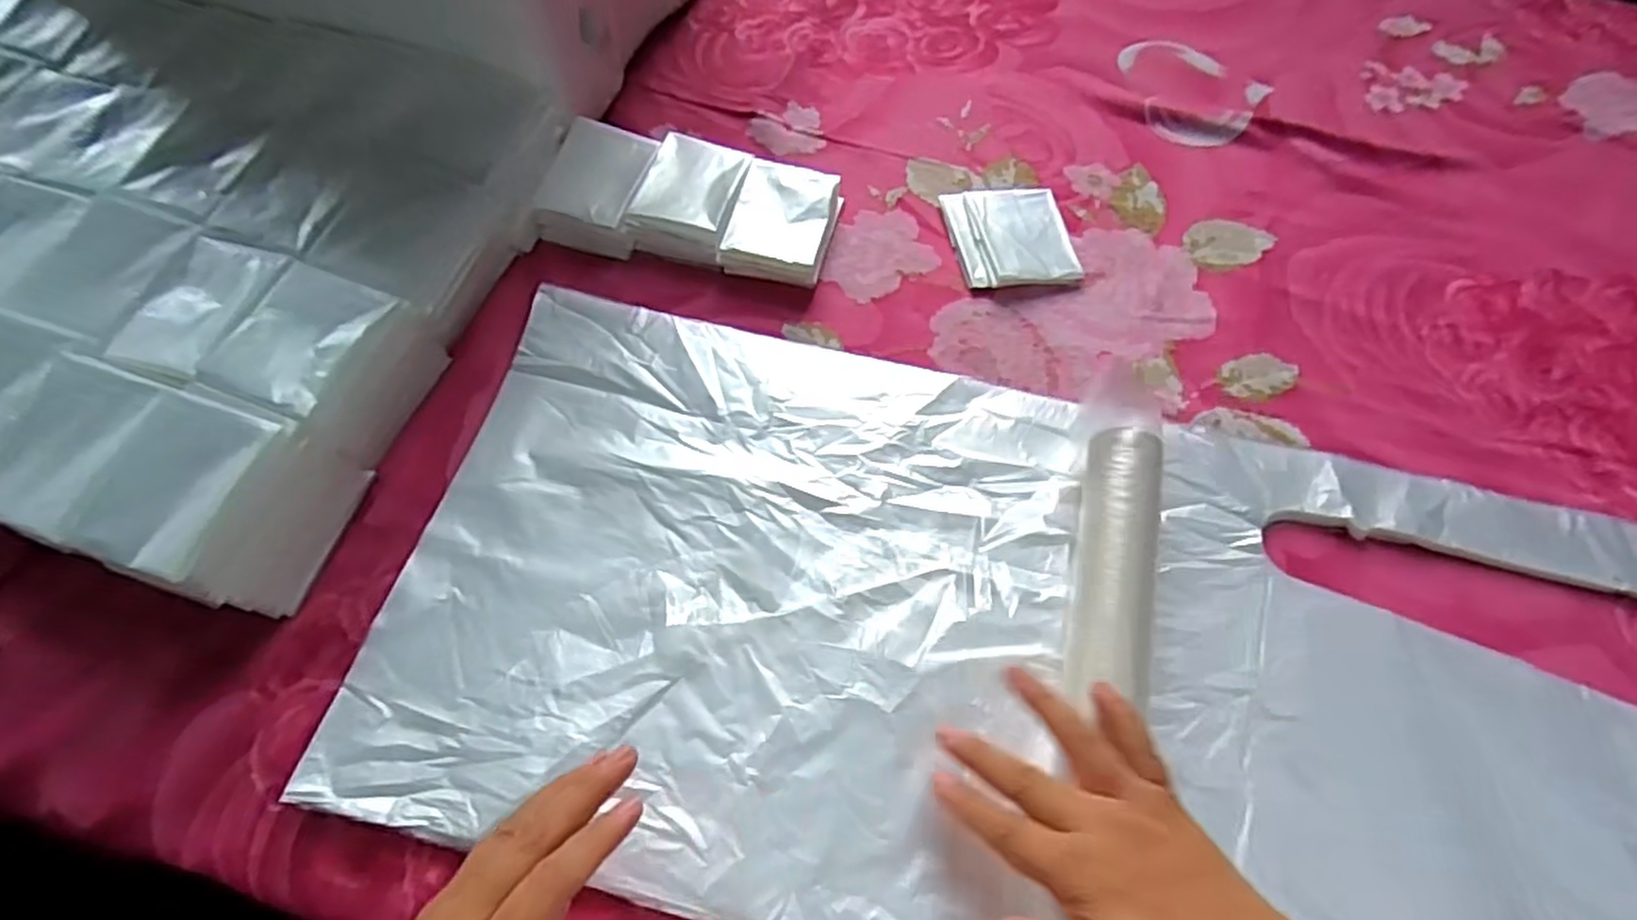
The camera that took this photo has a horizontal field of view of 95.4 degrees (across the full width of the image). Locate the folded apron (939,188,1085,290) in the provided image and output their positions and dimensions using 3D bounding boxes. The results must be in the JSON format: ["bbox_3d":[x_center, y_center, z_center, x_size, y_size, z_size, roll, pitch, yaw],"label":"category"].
[{"bbox_3d":[0.135,-0.158,0.524,0.081,0.010,0.086,-7,62,-3],"label":"folded apron"}]

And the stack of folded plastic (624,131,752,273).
[{"bbox_3d":[-0.087,-0.182,0.518,0.066,0.029,0.088,14,63,8],"label":"stack of folded plastic"}]

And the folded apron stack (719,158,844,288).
[{"bbox_3d":[-0.024,-0.162,0.509,0.064,0.030,0.084,13,63,7],"label":"folded apron stack"}]

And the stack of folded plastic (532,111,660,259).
[{"bbox_3d":[-0.152,-0.192,0.523,0.064,0.032,0.095,11,63,6],"label":"stack of folded plastic"}]

